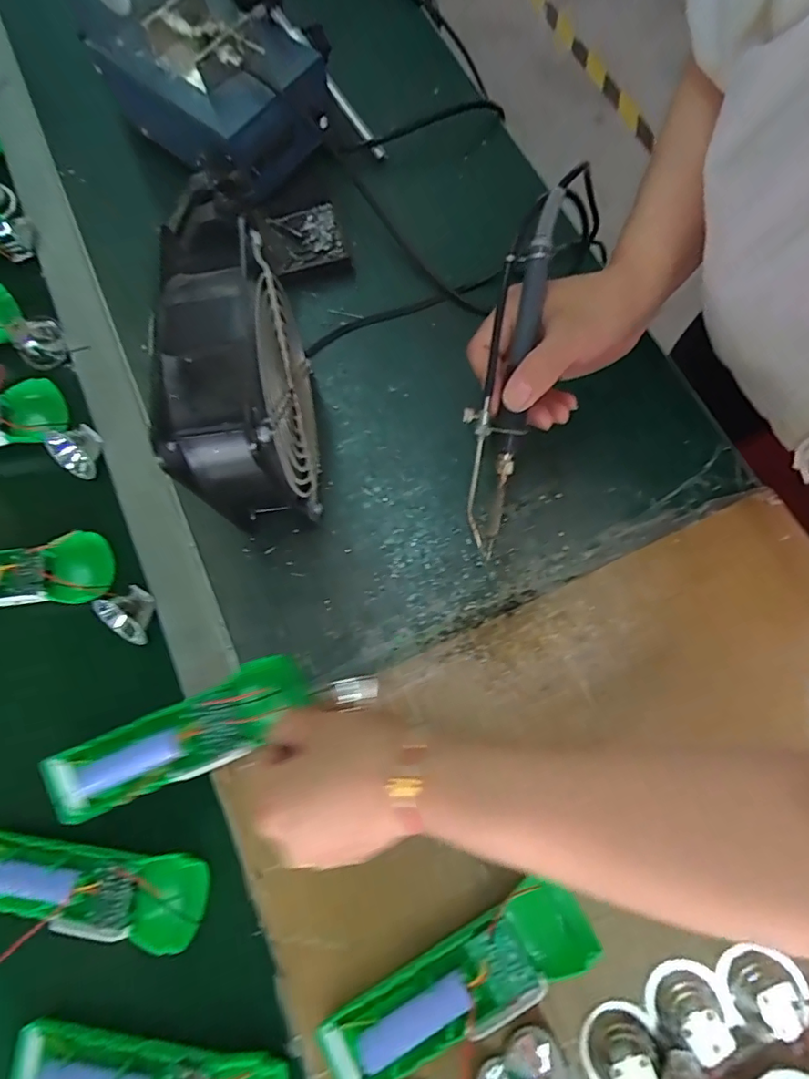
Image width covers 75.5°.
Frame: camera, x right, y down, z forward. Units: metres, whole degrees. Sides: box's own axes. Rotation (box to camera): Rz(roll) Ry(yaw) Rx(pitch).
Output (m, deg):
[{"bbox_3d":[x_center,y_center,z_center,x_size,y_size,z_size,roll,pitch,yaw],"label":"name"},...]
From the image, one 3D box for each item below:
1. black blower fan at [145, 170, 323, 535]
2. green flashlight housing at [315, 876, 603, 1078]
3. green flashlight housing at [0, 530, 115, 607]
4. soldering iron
[{"bbox_3d":[-0.095,-0.087,0.333,0.056,0.153,0.133,-6,75,3],"label":"black blower fan"},{"bbox_3d":[0.029,0.248,0.290,0.159,0.025,0.046,-30,75,-4],"label":"green flashlight housing"},{"bbox_3d":[-0.281,0.027,0.372,0.140,0.034,0.046,-8,75,2],"label":"green flashlight housing"},{"bbox_3d":[0.059,-0.094,0.314,0.032,0.018,0.207,10,104,5],"label":"soldering iron"}]

